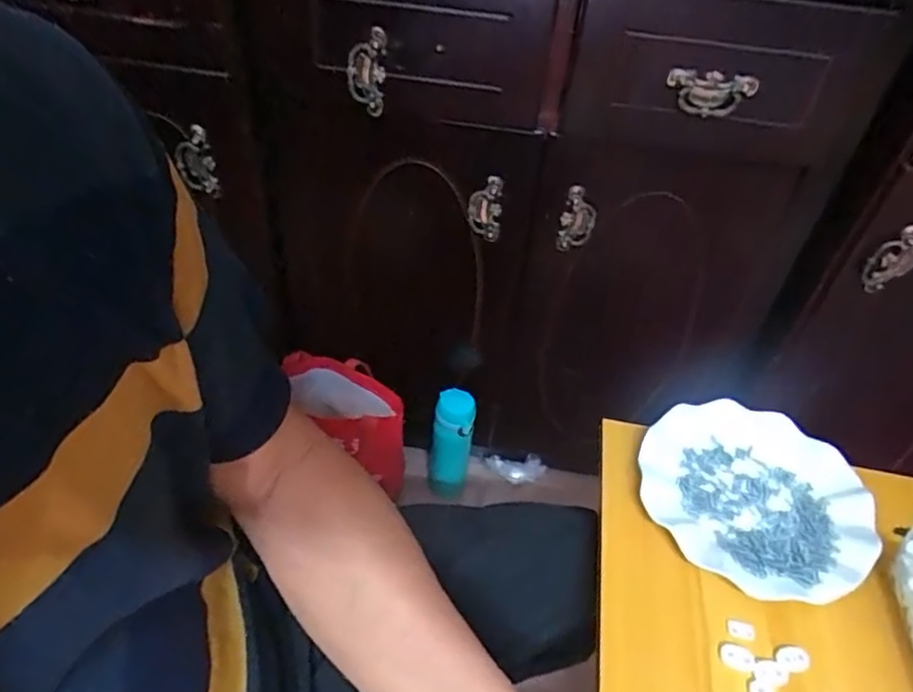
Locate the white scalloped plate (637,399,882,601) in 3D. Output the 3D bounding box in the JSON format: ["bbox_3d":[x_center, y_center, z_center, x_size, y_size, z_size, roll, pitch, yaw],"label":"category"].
[{"bbox_3d":[0.248,0.123,0.526,0.177,0.026,0.175,3,44,-3],"label":"white scalloped plate"}]

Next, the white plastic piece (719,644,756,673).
[{"bbox_3d":[0.195,0.216,0.436,0.023,0.004,0.017,15,44,9],"label":"white plastic piece"}]

